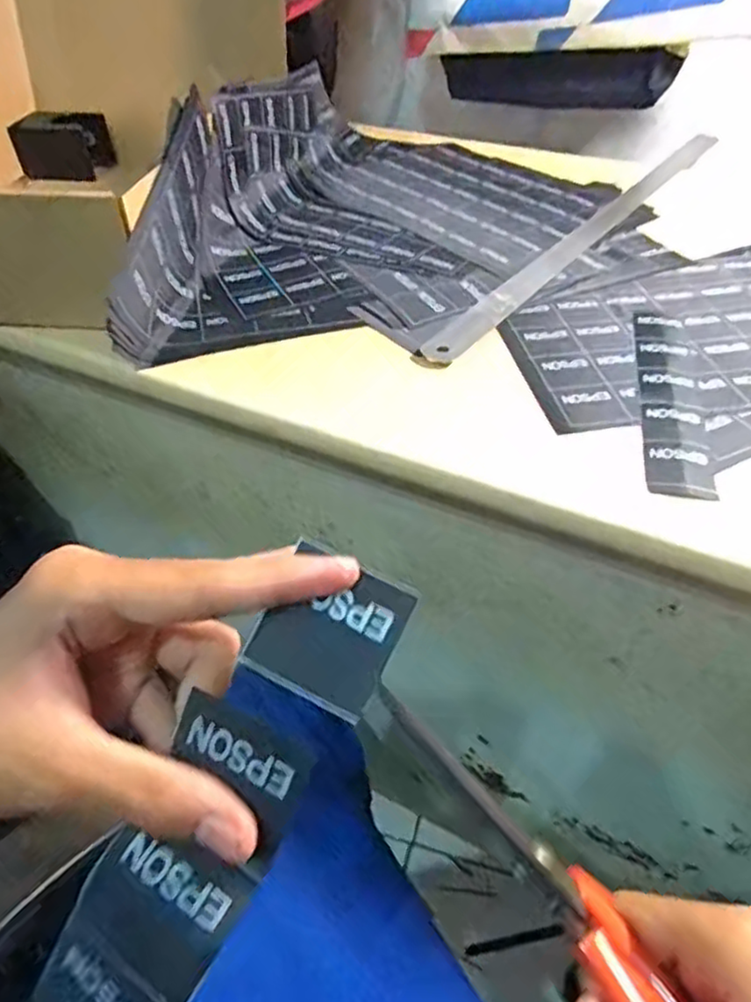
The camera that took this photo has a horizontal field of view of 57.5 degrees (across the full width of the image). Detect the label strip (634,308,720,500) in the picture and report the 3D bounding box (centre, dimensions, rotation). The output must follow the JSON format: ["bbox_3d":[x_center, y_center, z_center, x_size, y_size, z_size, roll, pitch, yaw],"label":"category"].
[{"bbox_3d":[0.193,-0.074,0.450,0.038,0.004,0.206,9,45,9],"label":"label strip"}]

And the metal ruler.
[{"bbox_3d":[0.221,-0.269,0.653,0.028,0.004,0.598,28,51,26],"label":"metal ruler"}]

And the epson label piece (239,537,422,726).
[{"bbox_3d":[-0.013,0.039,0.203,0.039,0.004,0.044,32,84,11],"label":"epson label piece"}]

